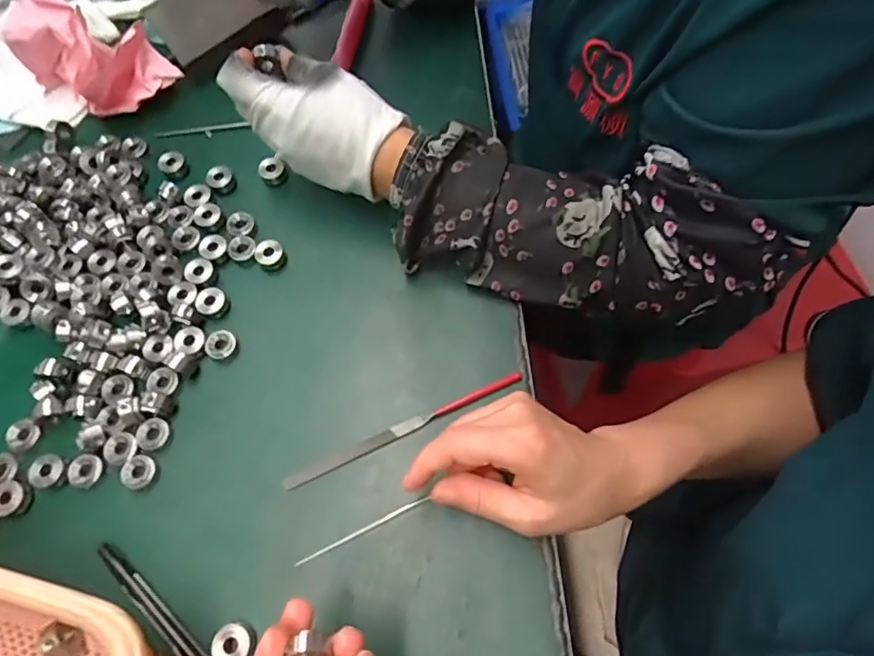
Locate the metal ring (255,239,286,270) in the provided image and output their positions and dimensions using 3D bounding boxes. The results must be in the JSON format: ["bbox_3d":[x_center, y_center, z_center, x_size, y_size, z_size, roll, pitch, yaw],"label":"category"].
[{"bbox_3d":[-0.116,-0.051,0.378,0.019,0.009,0.021,-29,68,-11],"label":"metal ring"}]

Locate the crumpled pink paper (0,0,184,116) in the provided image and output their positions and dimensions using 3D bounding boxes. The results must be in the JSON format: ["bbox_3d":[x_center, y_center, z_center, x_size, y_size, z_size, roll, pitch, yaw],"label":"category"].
[{"bbox_3d":[-0.272,-0.218,0.424,0.103,0.058,0.070,26,69,13],"label":"crumpled pink paper"}]

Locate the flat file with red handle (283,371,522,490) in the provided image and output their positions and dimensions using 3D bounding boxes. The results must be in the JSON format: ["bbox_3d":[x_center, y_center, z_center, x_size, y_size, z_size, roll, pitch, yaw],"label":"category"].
[{"bbox_3d":[-0.019,0.061,0.329,0.154,0.006,0.008,-23,66,-8],"label":"flat file with red handle"}]

